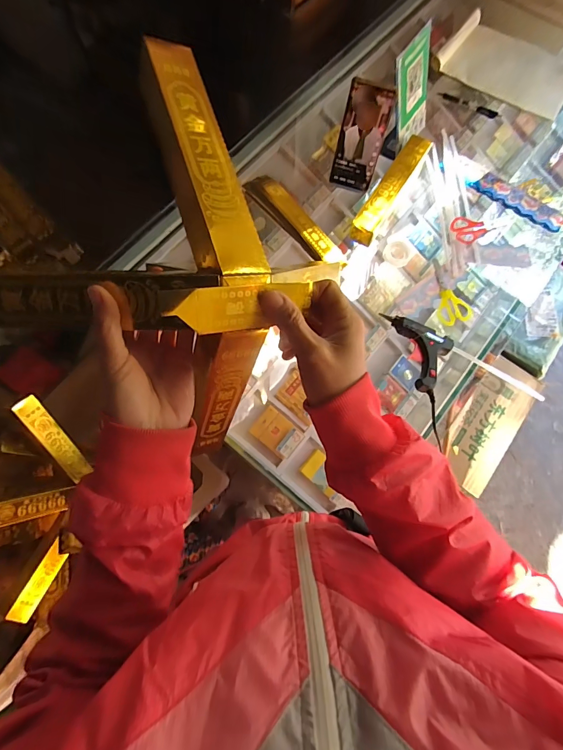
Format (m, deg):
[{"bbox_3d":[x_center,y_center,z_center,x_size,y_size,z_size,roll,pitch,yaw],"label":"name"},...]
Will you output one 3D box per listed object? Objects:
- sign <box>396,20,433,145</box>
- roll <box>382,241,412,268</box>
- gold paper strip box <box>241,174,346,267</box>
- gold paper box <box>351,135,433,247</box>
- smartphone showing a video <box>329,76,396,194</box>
[{"bbox_3d":[0.232,-0.494,0.649,0.012,0.157,0.101,32,75,31],"label":"sign"},{"bbox_3d":[0.205,-0.214,0.651,0.049,0.022,0.039,25,75,7],"label":"roll"},{"bbox_3d":[0.026,-0.279,0.662,0.052,0.021,0.239,-36,77,-10],"label":"gold paper strip box"},{"bbox_3d":[0.198,-0.333,0.660,0.047,0.045,0.231,30,75,8],"label":"gold paper box"},{"bbox_3d":[0.133,-0.397,0.626,0.074,0.158,0.013,18,52,5],"label":"smartphone showing a video"}]

